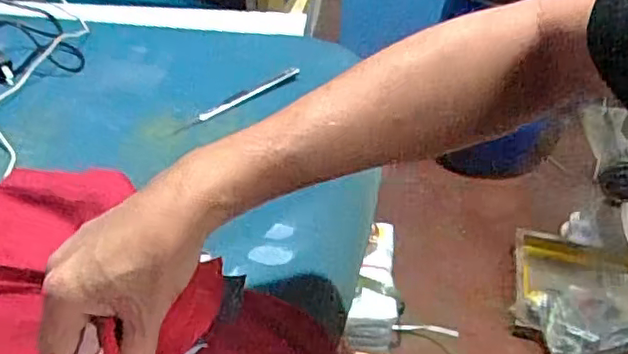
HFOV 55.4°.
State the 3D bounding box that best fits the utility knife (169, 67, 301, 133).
[{"bbox_3d":[-0.077,-0.082,0.619,0.013,0.005,0.155,33,49,32],"label":"utility knife"}]

